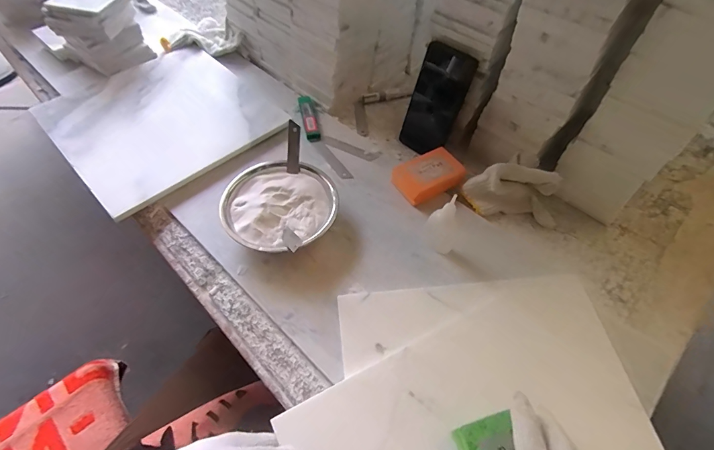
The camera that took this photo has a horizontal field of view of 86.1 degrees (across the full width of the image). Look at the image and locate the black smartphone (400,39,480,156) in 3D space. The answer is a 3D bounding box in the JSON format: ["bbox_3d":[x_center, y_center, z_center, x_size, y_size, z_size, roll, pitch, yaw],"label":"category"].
[{"bbox_3d":[0.118,-0.185,0.584,0.076,0.164,0.008,36,44,19],"label":"black smartphone"}]

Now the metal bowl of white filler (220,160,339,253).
[{"bbox_3d":[-0.104,-0.021,0.519,0.143,0.049,0.148,1,56,-2],"label":"metal bowl of white filler"}]

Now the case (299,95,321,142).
[{"bbox_3d":[-0.083,-0.186,0.654,0.023,0.015,0.107,-10,58,-9],"label":"case"}]

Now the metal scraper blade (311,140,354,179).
[{"bbox_3d":[-0.040,-0.104,0.613,0.020,0.004,0.100,-20,54,-25],"label":"metal scraper blade"}]

